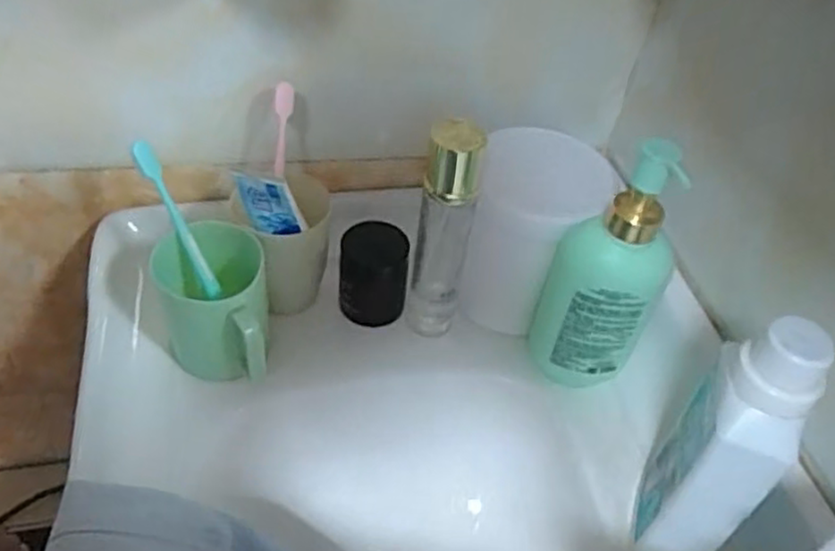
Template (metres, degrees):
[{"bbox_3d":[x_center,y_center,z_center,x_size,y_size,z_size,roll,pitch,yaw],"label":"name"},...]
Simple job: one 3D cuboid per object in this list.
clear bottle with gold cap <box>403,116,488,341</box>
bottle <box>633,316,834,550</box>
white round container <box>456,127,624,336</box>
[{"bbox_3d":[0.019,-0.028,0.546,0.041,0.207,0.038,9,45,1],"label":"clear bottle with gold cap"},{"bbox_3d":[0.181,0.102,0.423,0.039,0.200,0.071,16,46,8],"label":"bottle"},{"bbox_3d":[0.094,-0.035,0.582,0.097,0.152,0.094,4,45,-4],"label":"white round container"}]

